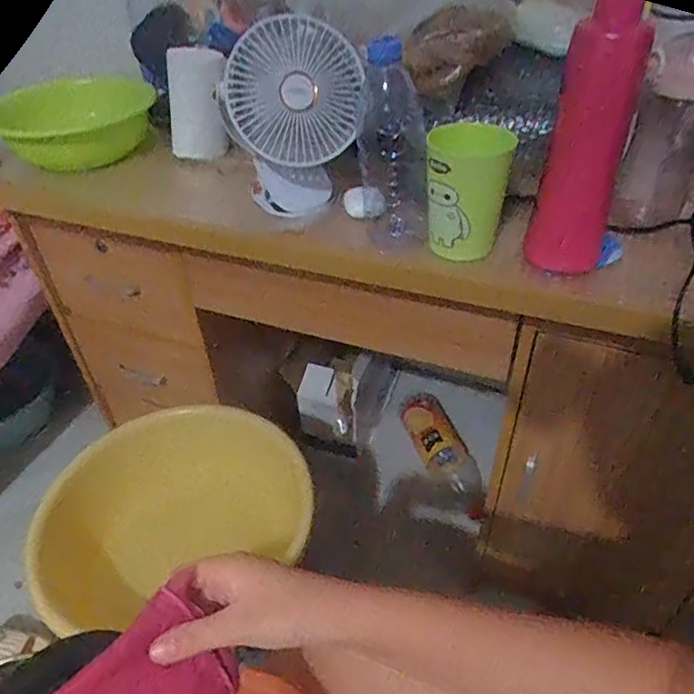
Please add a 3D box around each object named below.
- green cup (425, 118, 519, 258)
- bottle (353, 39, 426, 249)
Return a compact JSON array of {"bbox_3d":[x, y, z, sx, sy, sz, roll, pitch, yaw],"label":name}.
[{"bbox_3d":[0.121,-0.159,0.574,0.077,0.120,0.079,10,43,14],"label":"green cup"},{"bbox_3d":[0.044,-0.198,0.571,0.055,0.189,0.074,-7,42,-5],"label":"bottle"}]

